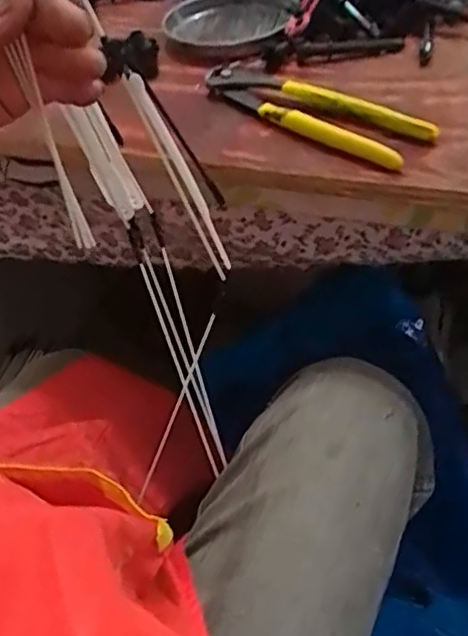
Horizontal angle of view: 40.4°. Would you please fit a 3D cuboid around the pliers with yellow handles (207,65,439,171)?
[{"bbox_3d":[0.057,-0.166,0.503,0.049,0.019,0.206,-35,50,-28],"label":"pliers with yellow handles"}]

